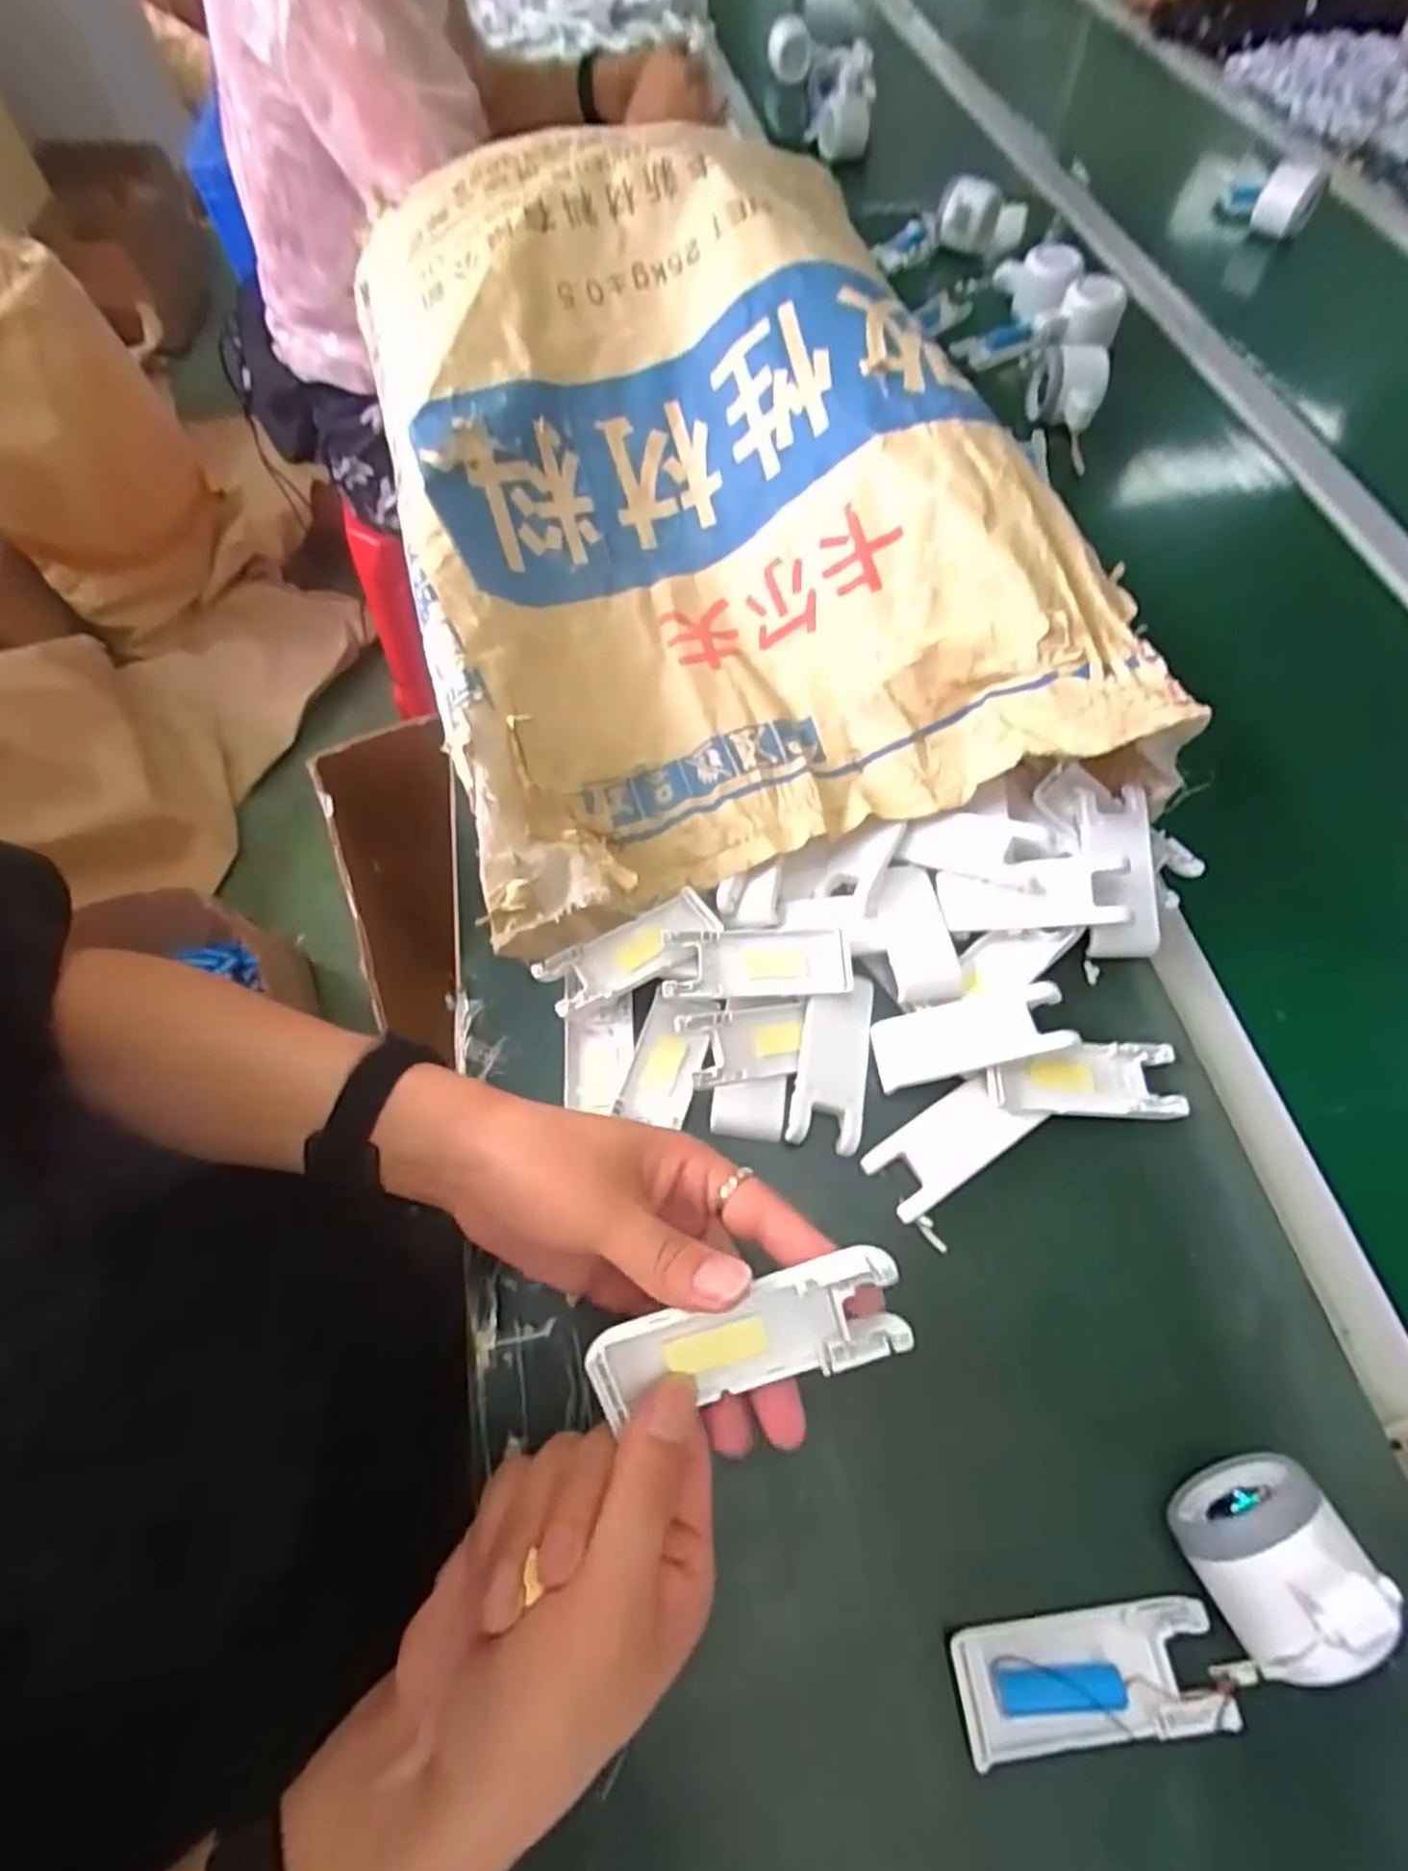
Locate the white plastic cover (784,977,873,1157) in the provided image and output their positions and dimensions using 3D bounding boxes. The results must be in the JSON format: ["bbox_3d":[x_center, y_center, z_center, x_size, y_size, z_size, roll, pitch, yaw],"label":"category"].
[{"bbox_3d":[0.070,0.065,0.417,0.038,0.005,0.095,9,63,6],"label":"white plastic cover"}]

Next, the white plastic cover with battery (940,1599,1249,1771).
[{"bbox_3d":[0.153,0.295,0.305,0.102,0.010,0.040,-7,62,-2],"label":"white plastic cover with battery"}]

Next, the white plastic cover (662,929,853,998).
[{"bbox_3d":[0.030,0.015,0.429,0.102,0.019,0.038,-5,62,-1],"label":"white plastic cover"}]

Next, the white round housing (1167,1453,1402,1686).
[{"bbox_3d":[0.217,0.237,0.294,0.059,0.078,0.042,-20,64,-9],"label":"white round housing"}]

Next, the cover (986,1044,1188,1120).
[{"bbox_3d":[0.200,0.076,0.409,0.101,0.014,0.039,0,62,1],"label":"cover"}]

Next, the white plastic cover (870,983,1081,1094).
[{"bbox_3d":[0.142,0.054,0.414,0.099,0.007,0.038,-17,62,11],"label":"white plastic cover"}]

